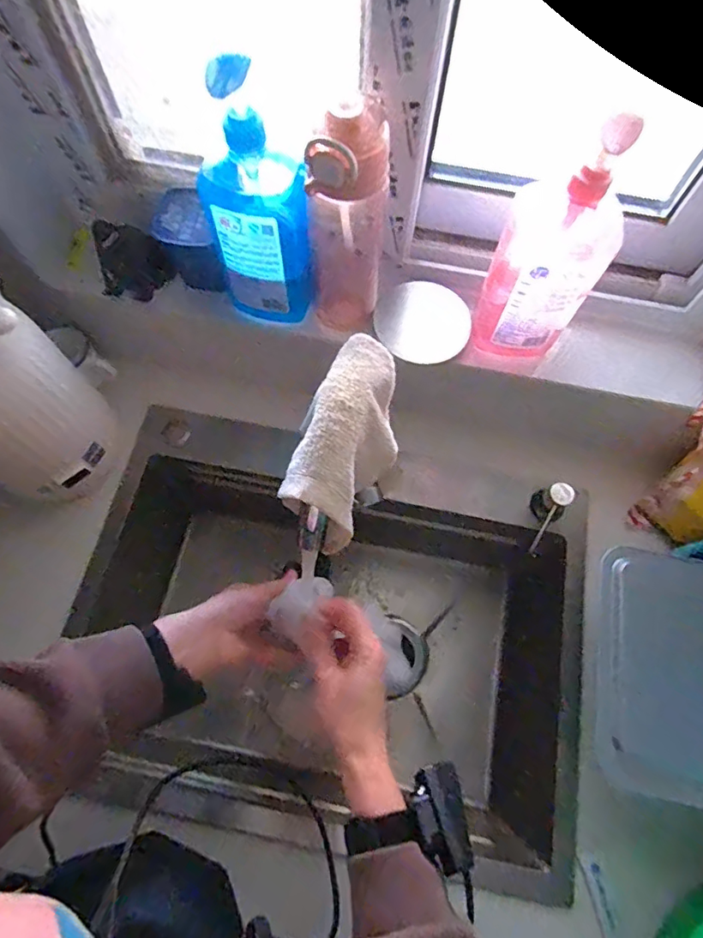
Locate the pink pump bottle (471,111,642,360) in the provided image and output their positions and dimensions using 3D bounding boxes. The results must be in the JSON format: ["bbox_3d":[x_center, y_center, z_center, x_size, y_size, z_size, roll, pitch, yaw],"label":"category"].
[{"bbox_3d":[0.189,-0.201,0.494,0.099,0.247,0.055,15,69,4],"label":"pink pump bottle"}]

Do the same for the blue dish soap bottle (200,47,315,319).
[{"bbox_3d":[-0.089,-0.242,0.505,0.099,0.261,0.071,-12,70,-6],"label":"blue dish soap bottle"}]

